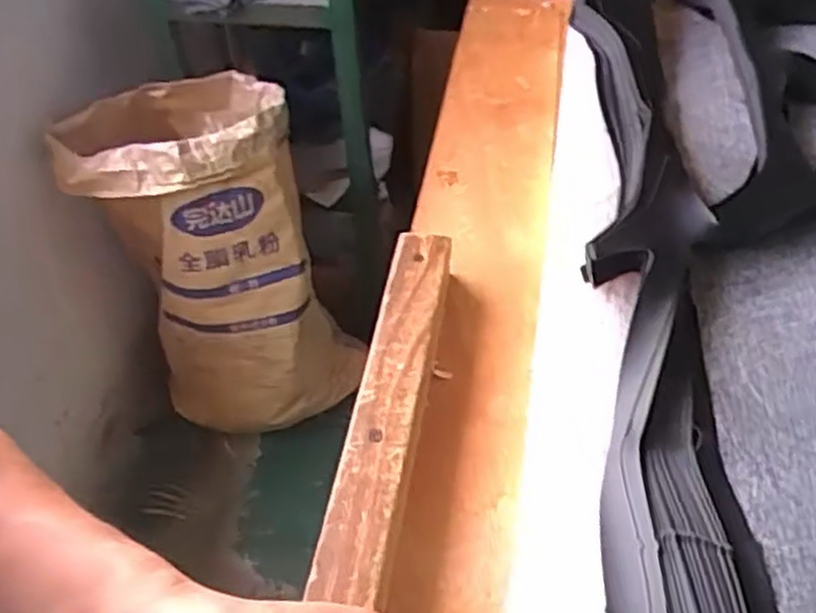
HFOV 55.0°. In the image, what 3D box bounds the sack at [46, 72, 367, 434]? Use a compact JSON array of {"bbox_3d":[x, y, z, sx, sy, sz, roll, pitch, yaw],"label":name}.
[{"bbox_3d":[-0.339,-0.060,1.448,0.365,0.666,0.334,-19,51,-14],"label":"sack"}]

